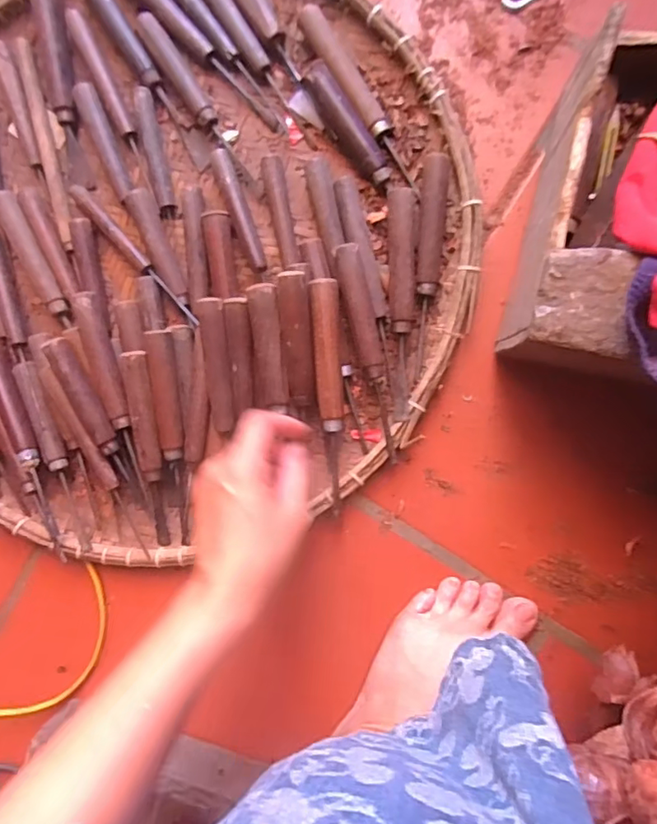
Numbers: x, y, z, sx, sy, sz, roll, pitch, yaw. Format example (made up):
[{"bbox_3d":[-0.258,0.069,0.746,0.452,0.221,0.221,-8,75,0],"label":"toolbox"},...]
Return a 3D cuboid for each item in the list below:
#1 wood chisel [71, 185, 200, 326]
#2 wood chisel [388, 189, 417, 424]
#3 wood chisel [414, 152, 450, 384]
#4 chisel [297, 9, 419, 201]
[{"bbox_3d":[-0.166,-0.135,0.470,0.012,0.009,0.160,-44,87,5],"label":"wood chisel"},{"bbox_3d":[0.060,-0.084,0.442,0.021,0.024,0.179,-1,91,5],"label":"wood chisel"},{"bbox_3d":[0.081,-0.113,0.438,0.020,0.024,0.171,3,91,5],"label":"wood chisel"},{"bbox_3d":[0.029,-0.251,0.447,0.018,0.017,0.171,-34,88,5],"label":"chisel"}]

